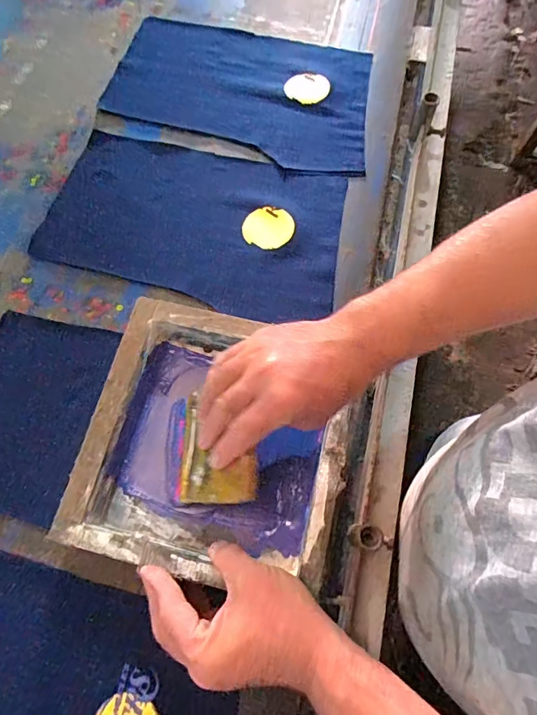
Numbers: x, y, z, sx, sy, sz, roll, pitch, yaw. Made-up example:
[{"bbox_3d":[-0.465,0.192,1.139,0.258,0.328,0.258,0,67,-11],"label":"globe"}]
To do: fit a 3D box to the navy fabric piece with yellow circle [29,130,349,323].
[{"bbox_3d":[-0.089,-0.168,0.563,0.353,0.011,0.210,12,70,5],"label":"navy fabric piece with yellow circle"}]

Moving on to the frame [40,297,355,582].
[{"bbox_3d":[-0.047,0.079,0.438,0.229,0.055,0.234,14,70,5],"label":"frame"}]

